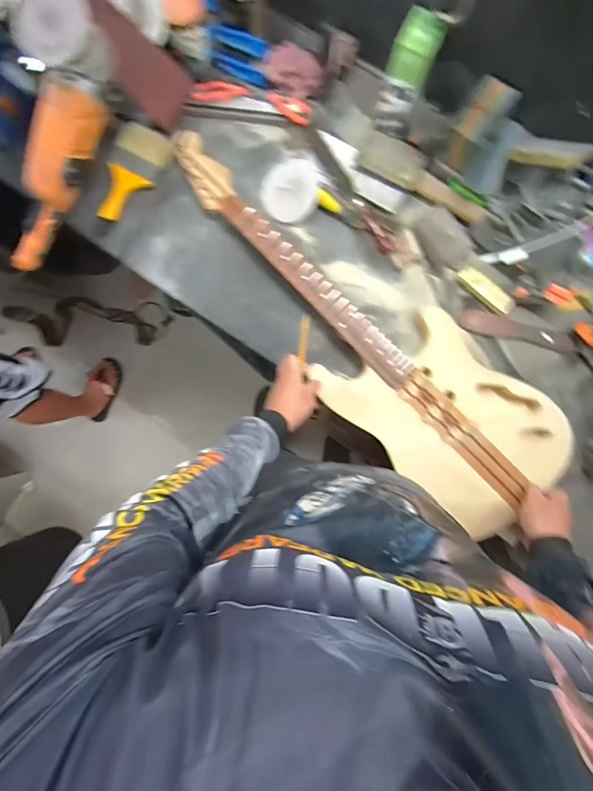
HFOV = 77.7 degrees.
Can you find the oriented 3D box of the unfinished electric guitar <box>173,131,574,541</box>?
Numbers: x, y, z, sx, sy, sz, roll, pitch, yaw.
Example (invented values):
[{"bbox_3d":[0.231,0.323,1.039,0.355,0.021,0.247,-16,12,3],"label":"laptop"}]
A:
[{"bbox_3d":[0.103,-0.134,0.688,0.891,0.078,0.279,44,90,2],"label":"unfinished electric guitar"}]

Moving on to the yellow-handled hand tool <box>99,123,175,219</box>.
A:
[{"bbox_3d":[-0.334,-0.436,0.719,0.118,0.018,0.190,35,90,2],"label":"yellow-handled hand tool"}]

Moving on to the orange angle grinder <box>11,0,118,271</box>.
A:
[{"bbox_3d":[-0.434,-0.441,0.657,0.104,0.125,0.451,31,117,2],"label":"orange angle grinder"}]

